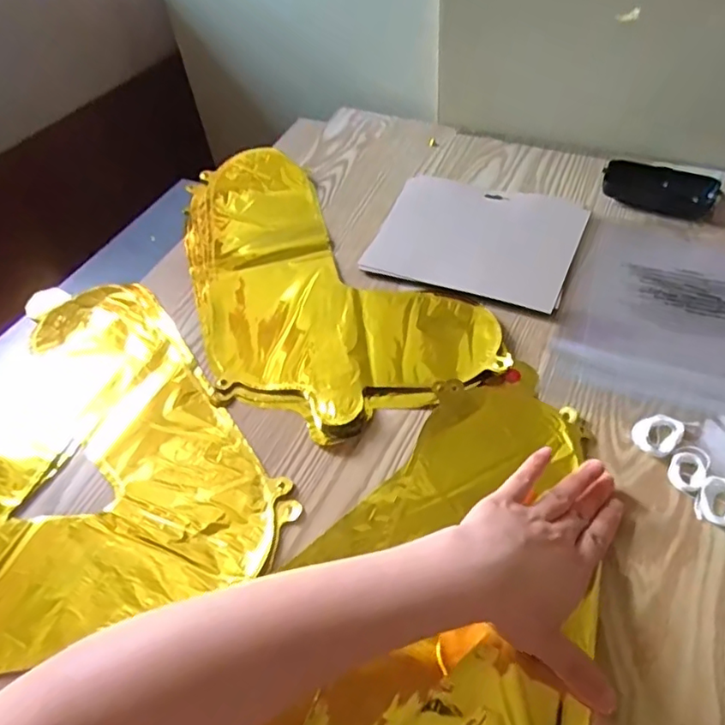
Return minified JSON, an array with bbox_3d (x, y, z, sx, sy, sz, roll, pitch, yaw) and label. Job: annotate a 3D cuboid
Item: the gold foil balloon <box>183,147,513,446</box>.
[{"bbox_3d":[-0.077,-0.090,0.573,0.213,0.013,0.431,-31,53,-19],"label":"gold foil balloon"}]

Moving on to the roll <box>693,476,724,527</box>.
[{"bbox_3d":[0.236,0.092,0.381,0.025,0.006,0.032,21,70,34],"label":"roll"}]

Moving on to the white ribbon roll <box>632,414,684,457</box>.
[{"bbox_3d":[0.216,0.053,0.422,0.035,0.007,0.030,-38,55,-24],"label":"white ribbon roll"}]

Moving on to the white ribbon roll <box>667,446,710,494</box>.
[{"bbox_3d":[0.227,0.073,0.400,0.023,0.006,0.035,24,56,25],"label":"white ribbon roll"}]

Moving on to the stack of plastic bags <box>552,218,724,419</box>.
[{"bbox_3d":[0.296,-0.045,0.508,0.215,0.009,0.229,15,52,19],"label":"stack of plastic bags"}]

